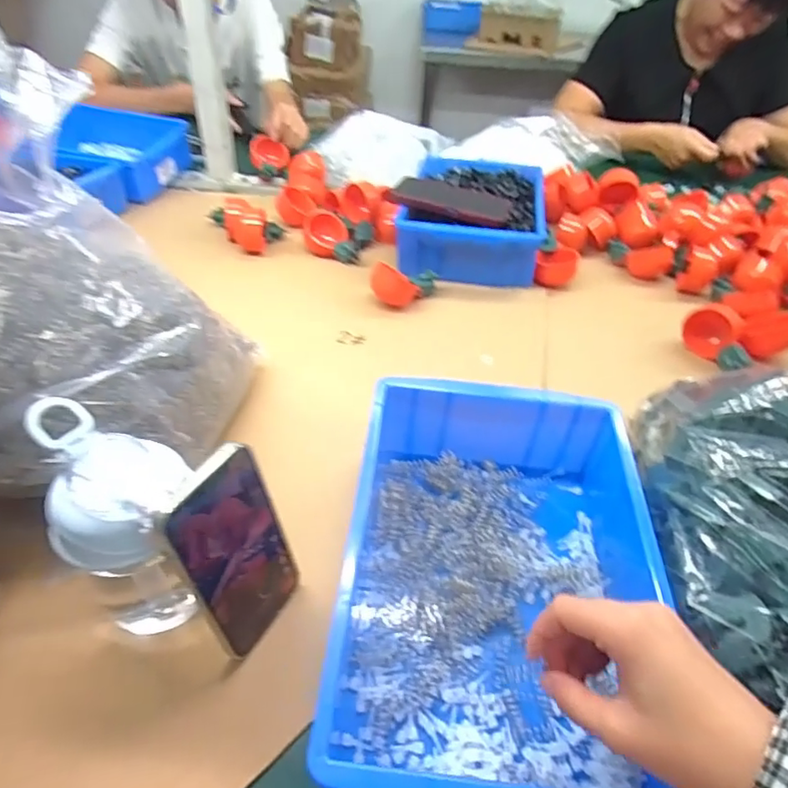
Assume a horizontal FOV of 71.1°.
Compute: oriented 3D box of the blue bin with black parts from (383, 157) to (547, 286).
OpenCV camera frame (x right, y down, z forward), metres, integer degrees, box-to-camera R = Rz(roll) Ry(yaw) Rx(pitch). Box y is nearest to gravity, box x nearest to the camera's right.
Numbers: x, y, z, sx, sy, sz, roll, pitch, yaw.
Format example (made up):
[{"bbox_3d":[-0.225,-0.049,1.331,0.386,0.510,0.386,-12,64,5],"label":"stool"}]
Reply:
[{"bbox_3d":[0.119,-0.293,0.871,0.216,0.074,0.309,8,43,4],"label":"blue bin with black parts"}]

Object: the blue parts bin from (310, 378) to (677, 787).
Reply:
[{"bbox_3d":[0.074,0.123,0.388,0.204,0.082,0.279,6,42,3],"label":"blue parts bin"}]

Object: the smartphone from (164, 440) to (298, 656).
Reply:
[{"bbox_3d":[-0.099,0.104,0.354,0.007,0.145,0.071,13,41,29],"label":"smartphone"}]

